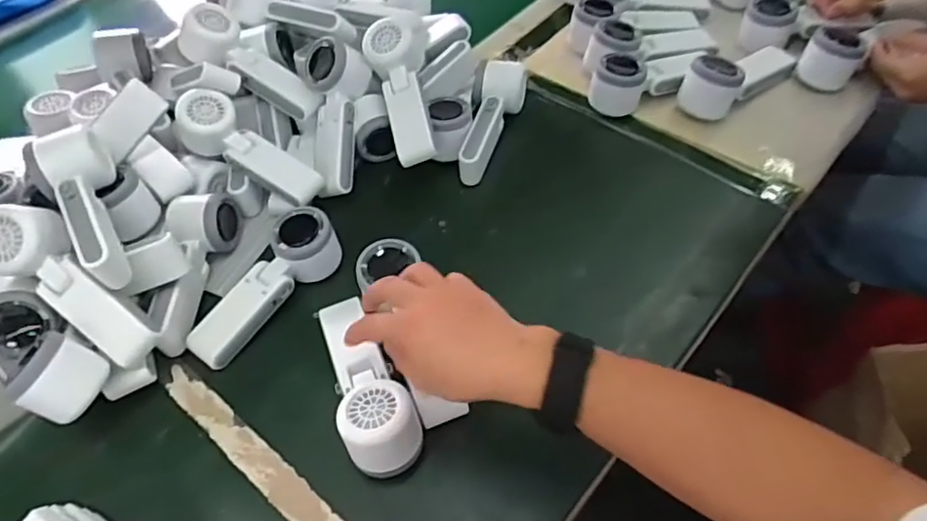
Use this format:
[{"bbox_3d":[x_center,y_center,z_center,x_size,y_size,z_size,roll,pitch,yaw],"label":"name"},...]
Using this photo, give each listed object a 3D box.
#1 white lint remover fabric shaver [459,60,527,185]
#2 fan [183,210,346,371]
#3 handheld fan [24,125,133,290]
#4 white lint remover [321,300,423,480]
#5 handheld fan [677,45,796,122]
[{"bbox_3d":[0.031,-0.152,0.687,0.053,0.060,0.147,7,54,12],"label":"white lint remover fabric shaver"},{"bbox_3d":[-0.184,0.023,0.566,0.054,0.044,0.163,27,60,24],"label":"fan"},{"bbox_3d":[-0.326,-0.045,0.520,0.053,0.056,0.148,-25,54,-13],"label":"handheld fan"},{"bbox_3d":[-0.082,0.102,0.506,0.055,0.058,0.166,-24,46,-11],"label":"white lint remover"},{"bbox_3d":[0.316,-0.216,0.700,0.143,0.053,0.057,-29,55,-16],"label":"handheld fan"}]

